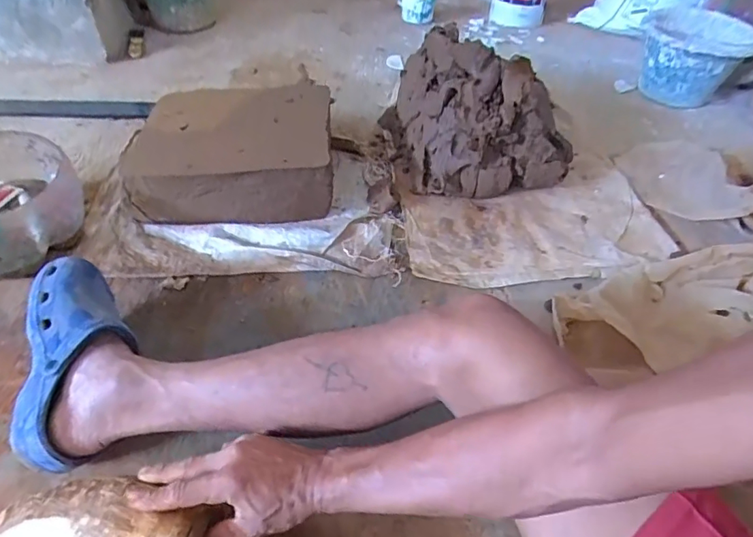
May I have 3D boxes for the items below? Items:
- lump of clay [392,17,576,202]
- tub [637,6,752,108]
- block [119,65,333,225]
[{"bbox_3d":[0.195,-0.300,0.945,0.297,0.231,0.273,-2,46,-6],"label":"lump of clay"},{"bbox_3d":[0.777,-0.526,1.216,0.245,0.156,0.295,29,49,21],"label":"tub"},{"bbox_3d":[-0.242,-0.204,0.868,0.321,0.129,0.242,1,46,-5],"label":"block"}]

